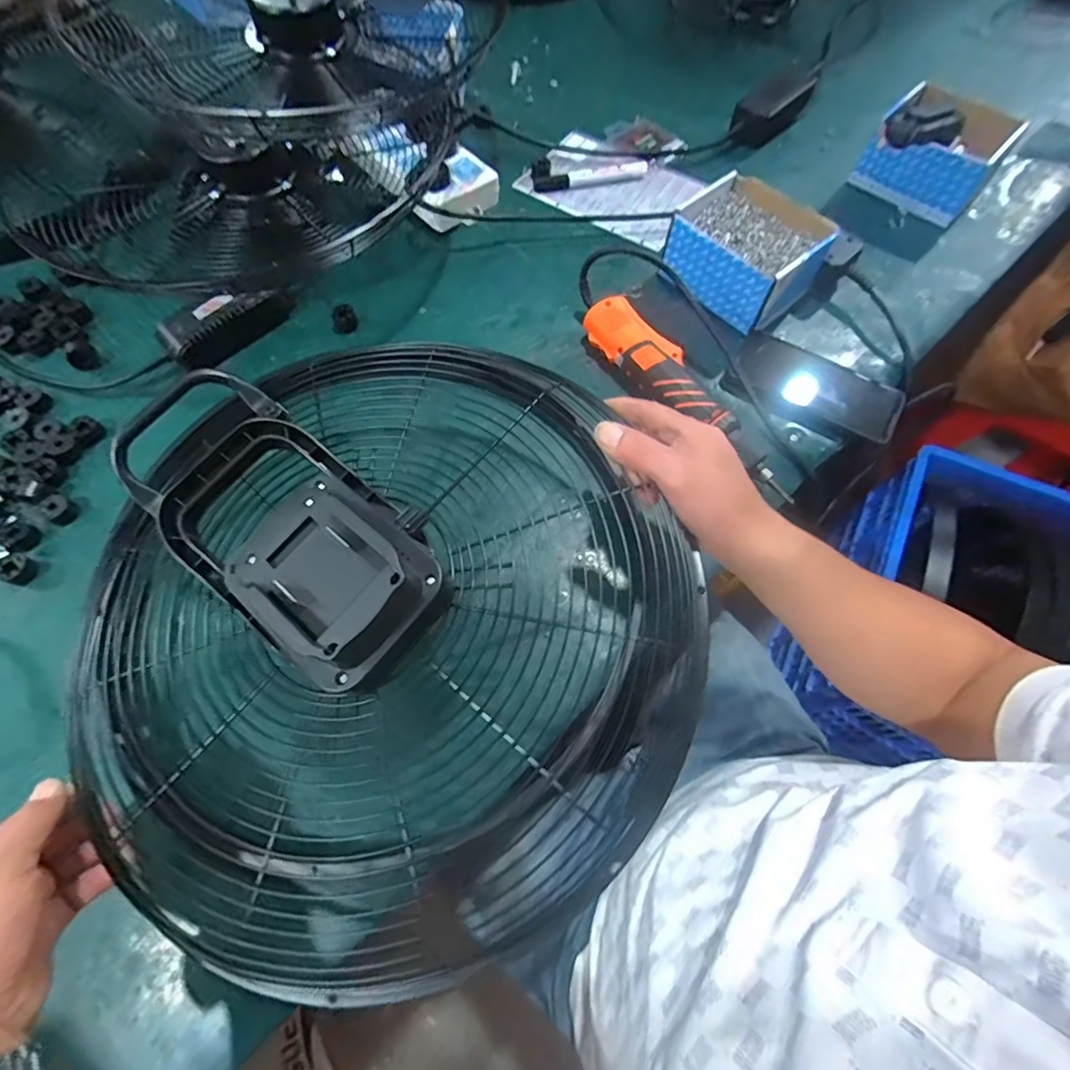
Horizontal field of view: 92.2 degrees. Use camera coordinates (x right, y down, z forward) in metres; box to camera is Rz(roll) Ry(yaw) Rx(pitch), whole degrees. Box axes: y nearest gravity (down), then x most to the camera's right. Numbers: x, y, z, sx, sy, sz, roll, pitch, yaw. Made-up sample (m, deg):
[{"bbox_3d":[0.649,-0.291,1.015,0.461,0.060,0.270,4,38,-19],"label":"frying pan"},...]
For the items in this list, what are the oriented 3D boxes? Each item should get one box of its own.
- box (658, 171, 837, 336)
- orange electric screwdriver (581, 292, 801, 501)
[{"bbox_3d":[0.224,-0.305,0.555,0.116,0.068,0.152,-39,73,-14],"label":"box"},{"bbox_3d":[0.144,-0.132,0.493,0.053,0.050,0.263,-34,72,-13],"label":"orange electric screwdriver"}]

